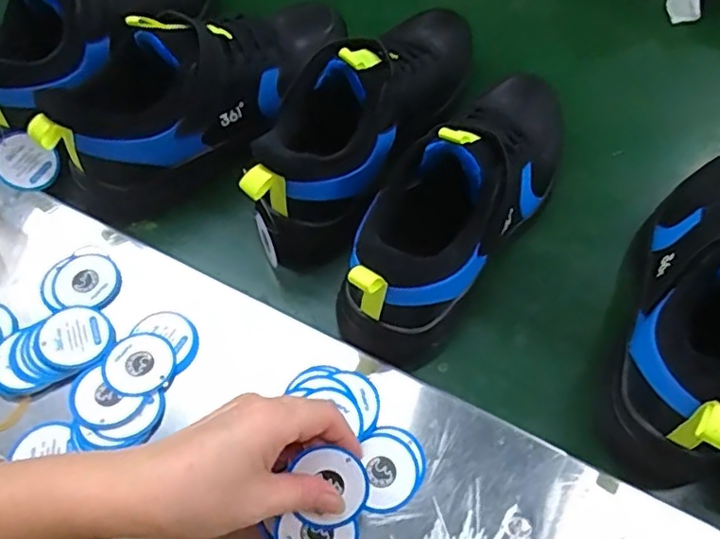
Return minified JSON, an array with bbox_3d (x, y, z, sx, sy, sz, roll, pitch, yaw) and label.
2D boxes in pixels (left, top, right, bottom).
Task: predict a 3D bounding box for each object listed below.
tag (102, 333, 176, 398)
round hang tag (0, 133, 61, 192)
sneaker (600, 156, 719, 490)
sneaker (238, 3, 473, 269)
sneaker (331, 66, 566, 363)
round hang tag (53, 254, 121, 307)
[{"bbox_3d":[-0.156,0.067,0.421,0.047,0.004,0.048,2,55,-3],"label":"tag"},{"bbox_3d":[-0.281,-0.088,0.499,0.050,0.010,0.044,31,90,-22],"label":"round hang tag"},{"bbox_3d":[0.254,0.001,0.419,0.104,0.130,0.279,23,66,10],"label":"sneaker"},{"bbox_3d":[0.018,-0.137,0.498,0.103,0.118,0.288,31,68,14],"label":"sneaker"},{"bbox_3d":[0.096,-0.063,0.455,0.091,0.120,0.295,31,68,14],"label":"sneaker"},{"bbox_3d":[-0.210,0.009,0.458,0.044,0.007,0.041,1,74,-3],"label":"round hang tag"}]

